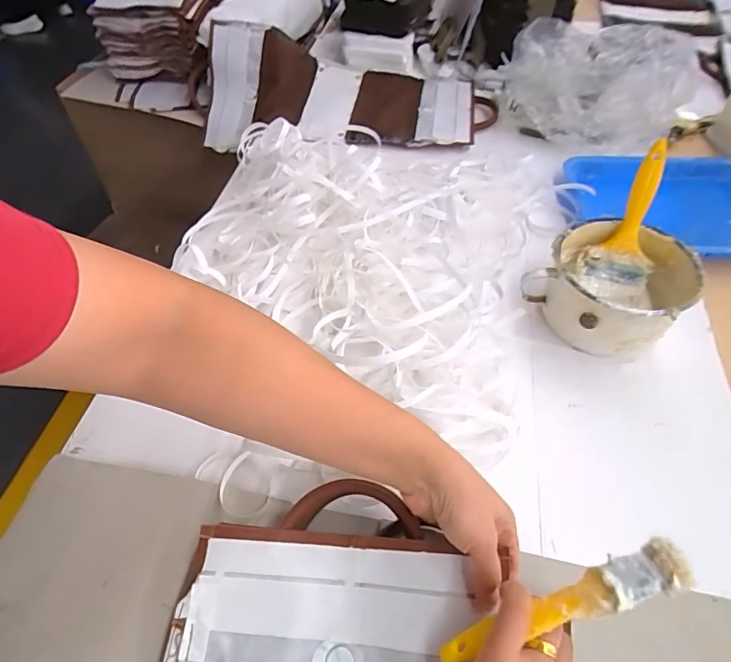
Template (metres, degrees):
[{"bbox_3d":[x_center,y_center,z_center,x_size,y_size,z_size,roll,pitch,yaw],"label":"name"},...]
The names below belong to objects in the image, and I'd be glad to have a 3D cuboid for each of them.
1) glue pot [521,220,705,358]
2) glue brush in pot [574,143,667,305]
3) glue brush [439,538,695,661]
[{"bbox_3d":[0.273,-0.045,0.529,0.133,0.087,0.139,0,51,0],"label":"glue pot"},{"bbox_3d":[0.295,-0.124,0.527,0.077,0.162,0.023,21,25,19],"label":"glue brush in pot"},{"bbox_3d":[0.113,0.164,0.283,0.152,0.010,0.026,-29,51,11],"label":"glue brush"}]

